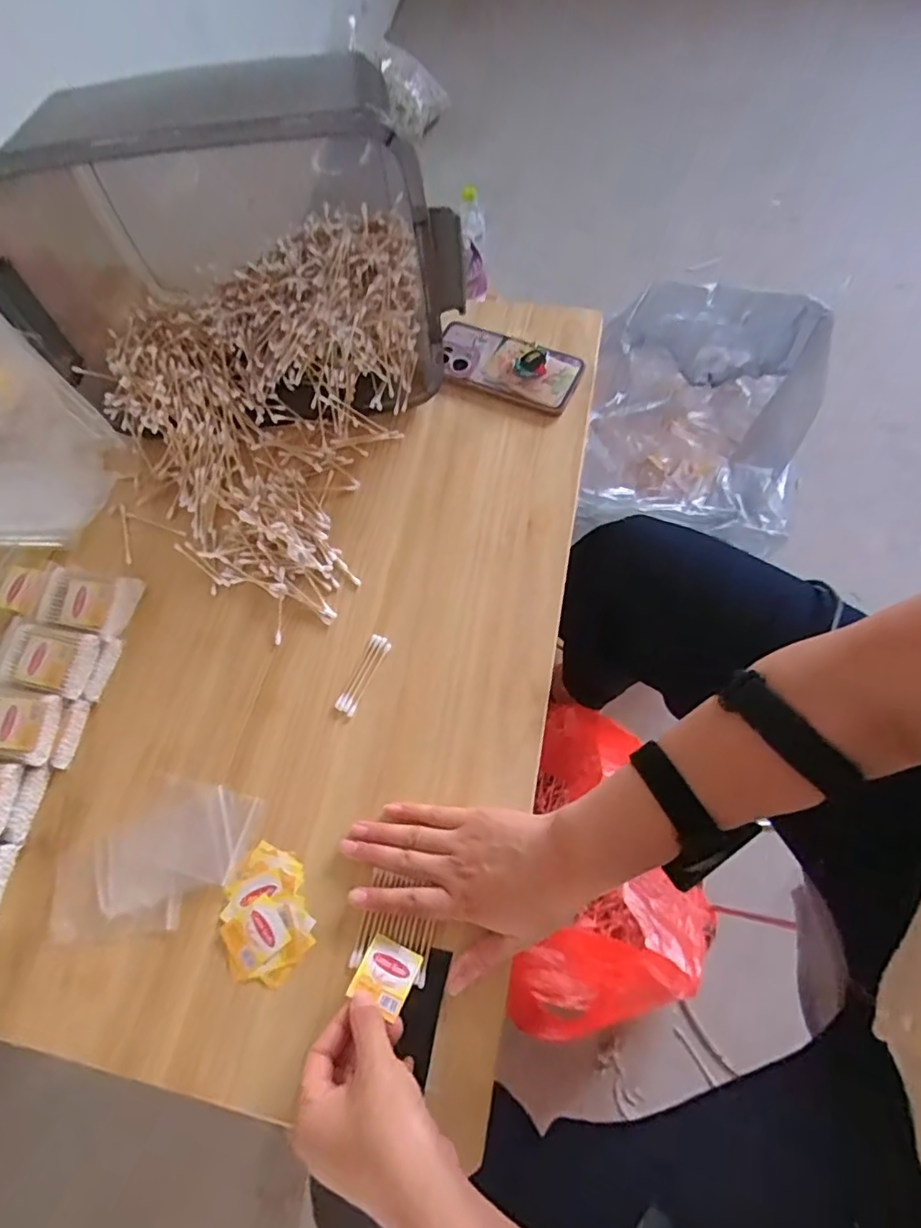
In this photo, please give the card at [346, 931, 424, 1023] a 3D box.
[{"bbox_3d":[-0.052,0.253,0.404,0.039,0.005,0.039,19,56,17],"label":"card"}]

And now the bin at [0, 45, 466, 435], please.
[{"bbox_3d":[-0.205,-0.351,0.543,0.379,0.227,0.237,-9,68,-1],"label":"bin"}]

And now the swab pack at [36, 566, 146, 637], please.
[{"bbox_3d":[-0.336,-0.013,0.523,0.075,0.029,0.061,9,68,6],"label":"swab pack"}]

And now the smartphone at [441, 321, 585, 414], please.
[{"bbox_3d":[0.046,-0.271,0.616,0.166,0.023,0.075,27,72,13],"label":"smartphone"}]

